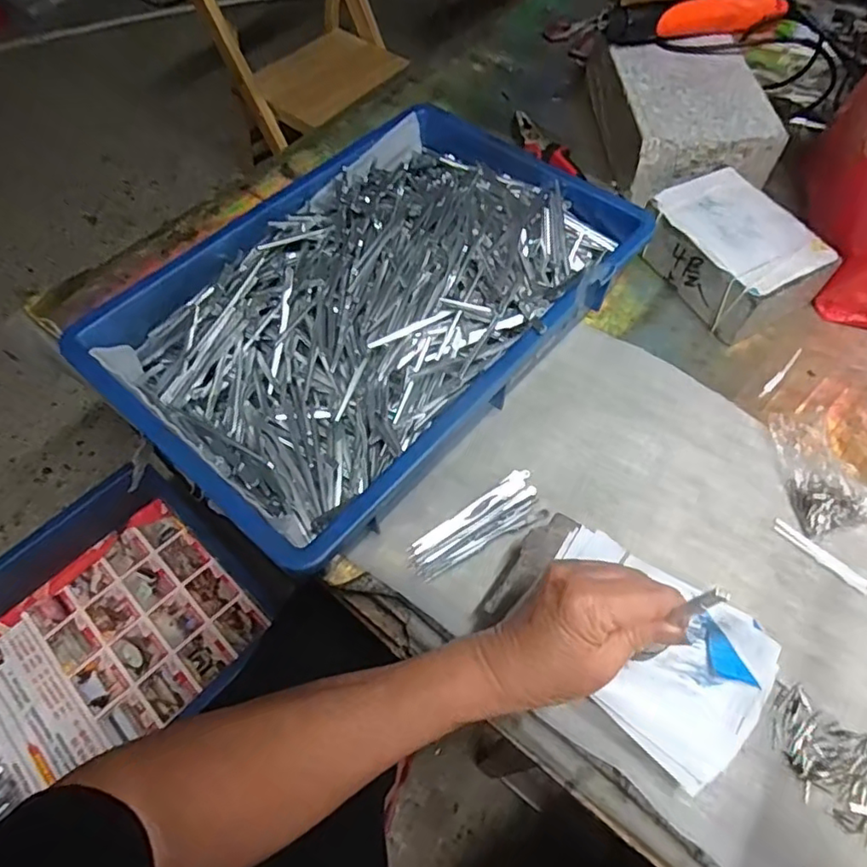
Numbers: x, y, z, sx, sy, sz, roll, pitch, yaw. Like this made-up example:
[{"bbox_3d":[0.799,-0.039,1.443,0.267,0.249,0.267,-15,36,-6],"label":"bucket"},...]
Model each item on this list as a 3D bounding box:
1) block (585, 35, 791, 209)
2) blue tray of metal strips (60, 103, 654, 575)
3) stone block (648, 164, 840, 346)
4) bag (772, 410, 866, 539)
[{"bbox_3d":[0.267,-0.361,0.668,0.147,0.078,0.232,-3,59,-2],"label":"block"},{"bbox_3d":[-0.045,-0.113,0.530,0.289,0.084,0.434,37,66,20],"label":"blue tray of metal strips"},{"bbox_3d":[0.279,-0.168,0.565,0.107,0.065,0.147,-30,63,-16],"label":"stone block"},{"bbox_3d":[0.299,0.025,0.464,0.058,0.037,0.091,-12,60,-7],"label":"bag"}]

